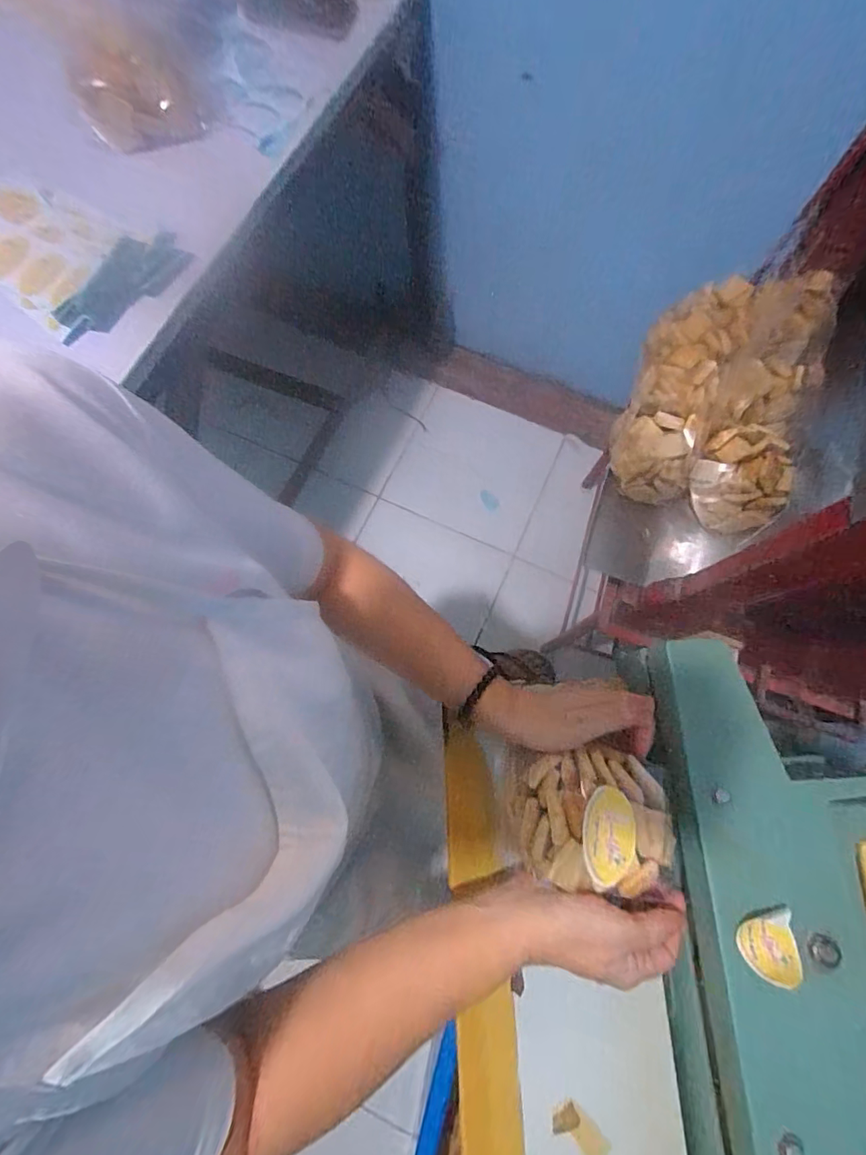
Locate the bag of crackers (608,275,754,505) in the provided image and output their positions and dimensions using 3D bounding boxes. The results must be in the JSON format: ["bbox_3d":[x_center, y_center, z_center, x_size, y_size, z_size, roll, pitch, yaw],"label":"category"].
[{"bbox_3d":[0.339,-0.262,0.665,0.113,0.097,0.305,20,76,5],"label":"bag of crackers"}]

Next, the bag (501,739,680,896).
[{"bbox_3d":[0.120,0.180,0.361,0.118,0.045,0.093,4,75,1],"label":"bag"}]

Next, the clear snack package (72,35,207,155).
[{"bbox_3d":[-0.374,-0.606,0.604,0.144,0.084,0.078,-11,75,-3],"label":"clear snack package"}]

